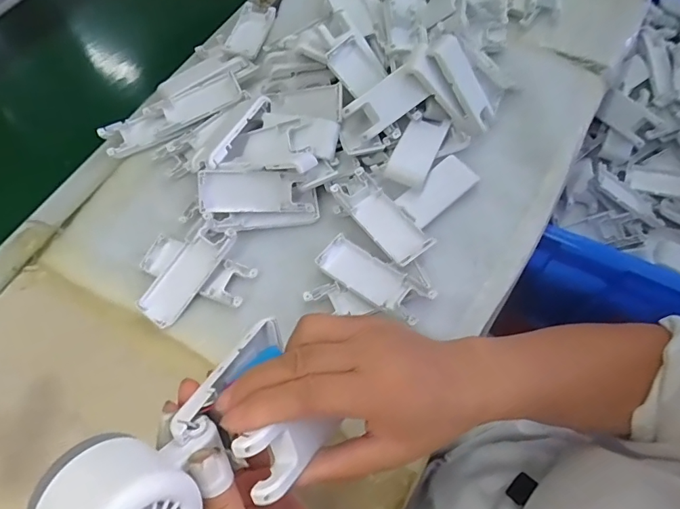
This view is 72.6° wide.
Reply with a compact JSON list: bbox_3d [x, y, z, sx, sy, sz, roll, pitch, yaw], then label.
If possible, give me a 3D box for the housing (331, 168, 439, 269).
[{"bbox_3d":[0.038,-0.035,0.431,0.045,0.011,0.104,-39,68,-16],"label":"housing"}]

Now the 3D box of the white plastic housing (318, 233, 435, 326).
[{"bbox_3d":[0.029,0.019,0.404,0.103,0.017,0.038,34,69,17],"label":"white plastic housing"}]

